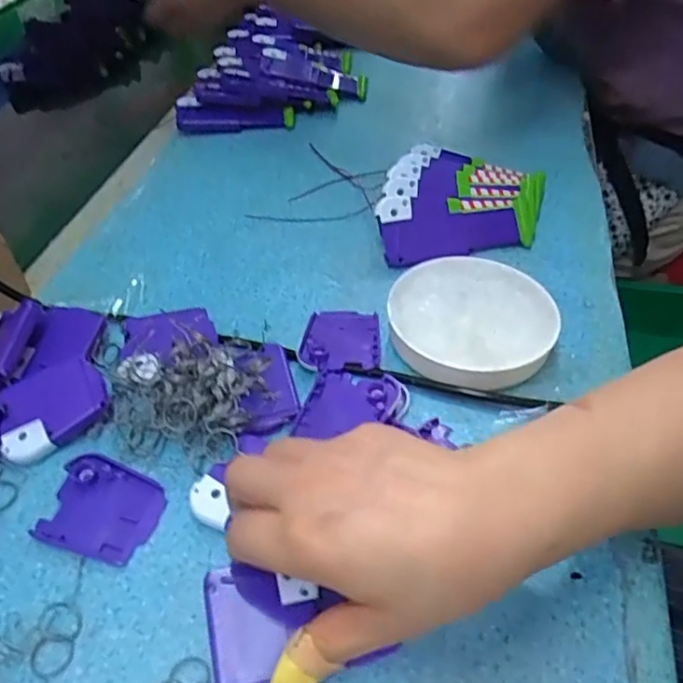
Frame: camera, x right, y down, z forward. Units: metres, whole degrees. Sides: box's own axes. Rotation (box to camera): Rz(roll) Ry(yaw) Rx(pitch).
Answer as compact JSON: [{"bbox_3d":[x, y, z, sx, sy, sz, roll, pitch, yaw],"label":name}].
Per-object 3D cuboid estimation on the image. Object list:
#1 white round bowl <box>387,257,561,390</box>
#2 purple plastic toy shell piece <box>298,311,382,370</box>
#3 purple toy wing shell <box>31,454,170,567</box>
[{"bbox_3d":[0.086,-0.012,0.395,0.103,0.029,0.105,0,46,0],"label":"white round bowl"},{"bbox_3d":[-0.001,-0.003,0.398,0.051,0.009,0.060,1,46,1],"label":"purple plastic toy shell piece"},{"bbox_3d":[-0.126,0.088,0.319,0.059,0.007,0.050,11,48,11],"label":"purple toy wing shell"}]

